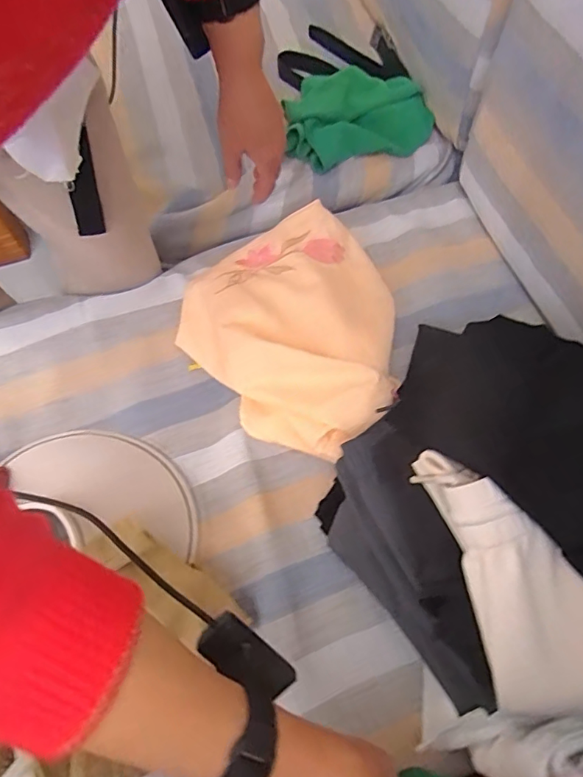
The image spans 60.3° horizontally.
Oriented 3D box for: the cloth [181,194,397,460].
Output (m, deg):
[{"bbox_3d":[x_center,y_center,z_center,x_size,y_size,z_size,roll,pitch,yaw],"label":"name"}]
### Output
[{"bbox_3d":[0.020,-0.087,0.664,0.288,0.062,0.329,-35,69,-14],"label":"cloth"}]

